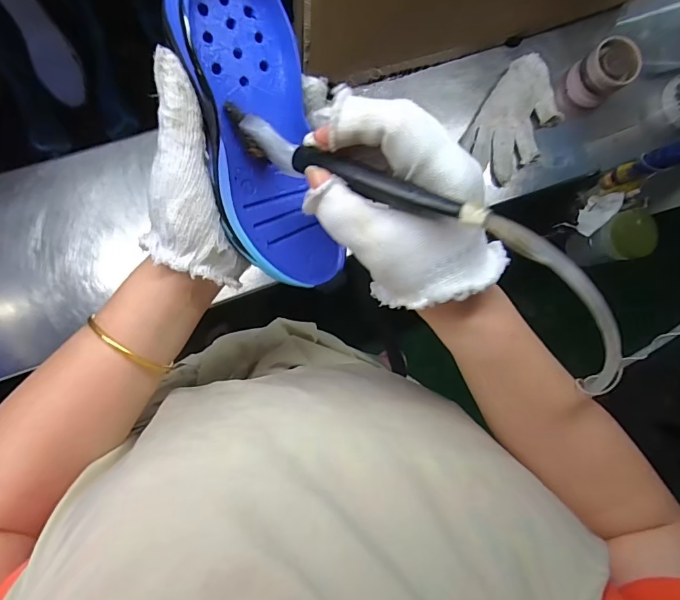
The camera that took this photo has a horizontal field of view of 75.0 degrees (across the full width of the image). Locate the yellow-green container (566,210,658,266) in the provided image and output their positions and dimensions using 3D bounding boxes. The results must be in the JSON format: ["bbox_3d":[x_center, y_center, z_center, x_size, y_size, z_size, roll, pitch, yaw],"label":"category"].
[{"bbox_3d":[0.433,-0.095,0.727,0.079,0.130,0.073,0,88,-7],"label":"yellow-green container"}]

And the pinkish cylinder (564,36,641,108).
[{"bbox_3d":[0.361,-0.312,0.613,0.060,0.070,0.066,0,88,-7],"label":"pinkish cylinder"}]

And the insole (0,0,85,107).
[{"bbox_3d":[-0.384,-0.340,0.570,0.050,0.006,0.165,-37,132,-30],"label":"insole"}]

